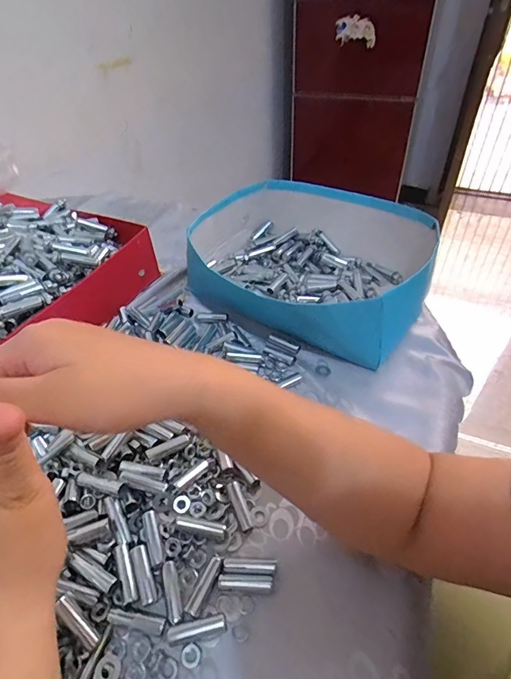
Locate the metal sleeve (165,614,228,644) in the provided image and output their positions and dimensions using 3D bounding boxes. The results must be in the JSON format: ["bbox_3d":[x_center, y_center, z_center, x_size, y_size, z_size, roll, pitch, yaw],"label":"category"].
[{"bbox_3d":[-0.040,0.198,0.275,0.040,0.008,0.010,-8,43,-6],"label":"metal sleeve"}]

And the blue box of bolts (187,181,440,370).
[{"bbox_3d":[0.069,-0.113,0.532,0.288,0.093,0.279,15,46,17],"label":"blue box of bolts"}]

